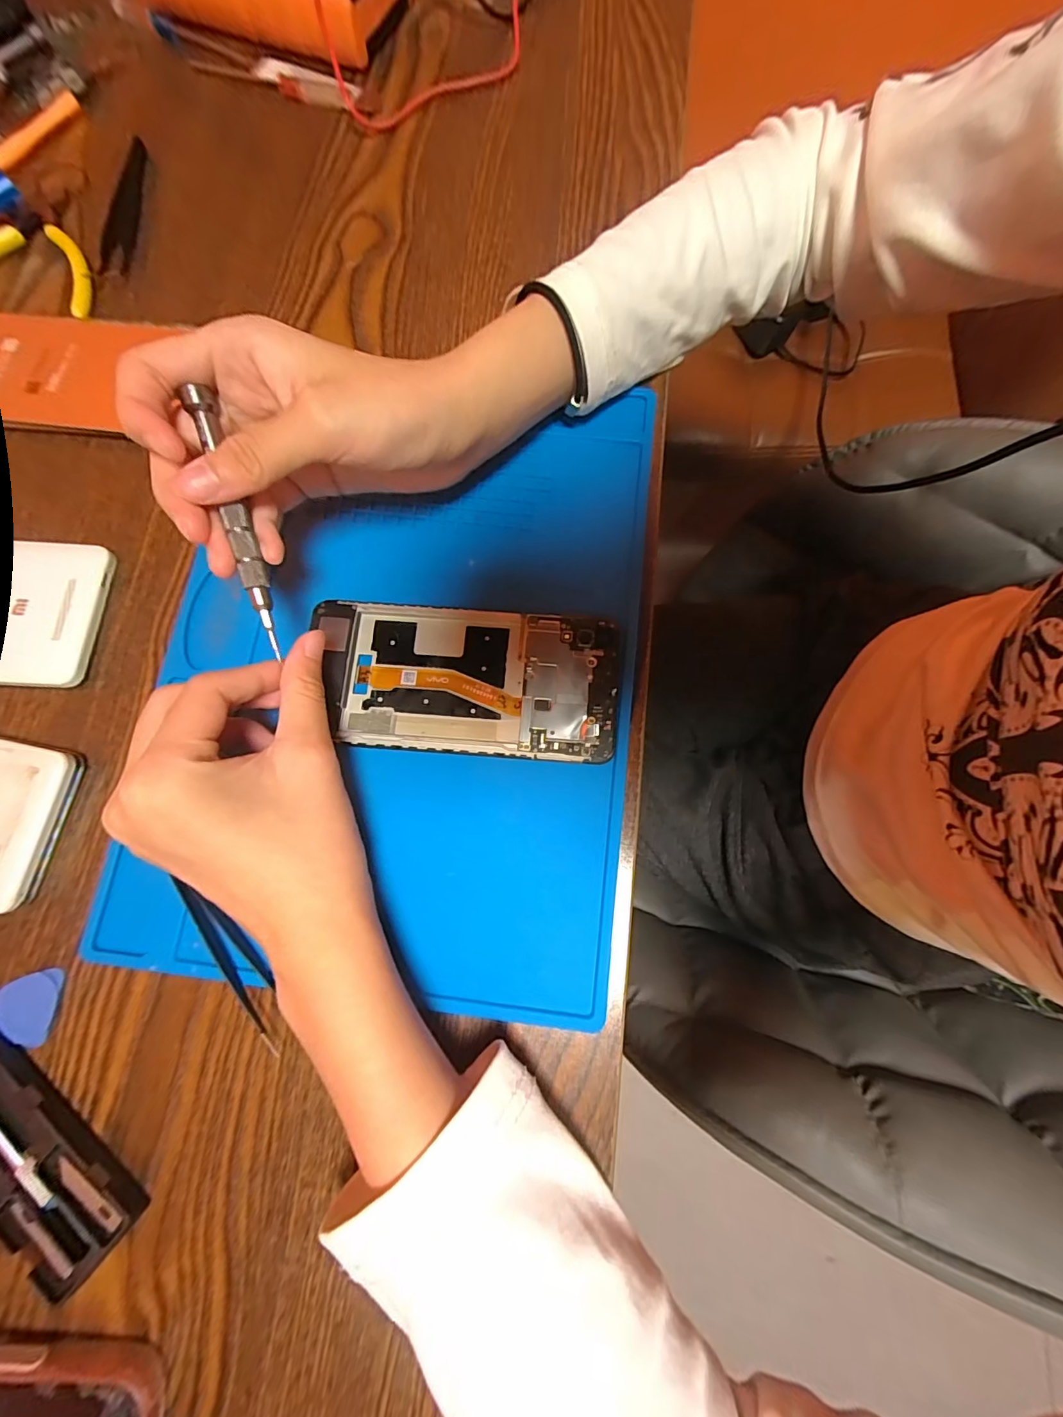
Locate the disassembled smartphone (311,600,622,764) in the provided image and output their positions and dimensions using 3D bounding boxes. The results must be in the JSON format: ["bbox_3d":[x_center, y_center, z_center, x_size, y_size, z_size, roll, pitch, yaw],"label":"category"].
[{"bbox_3d":[-0.030,-0.014,0.228,0.141,0.006,0.070,4,77,1],"label":"disassembled smartphone"}]

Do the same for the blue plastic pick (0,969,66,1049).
[{"bbox_3d":[-0.217,0.128,0.205,0.026,0.004,0.028,1,75,-3],"label":"blue plastic pick"}]

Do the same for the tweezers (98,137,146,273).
[{"bbox_3d":[-0.257,-0.314,0.301,0.015,0.008,0.111,-5,77,-1],"label":"tweezers"}]

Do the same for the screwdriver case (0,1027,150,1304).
[{"bbox_3d":[-0.212,0.169,0.192,0.126,0.009,0.038,39,80,9],"label":"screwdriver case"}]

